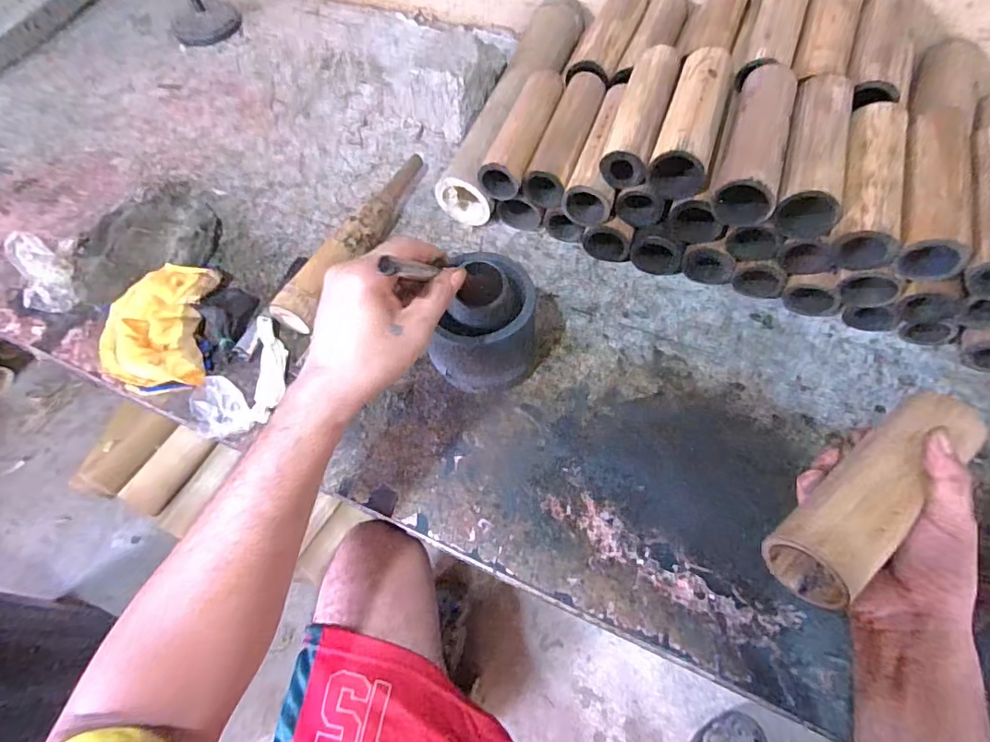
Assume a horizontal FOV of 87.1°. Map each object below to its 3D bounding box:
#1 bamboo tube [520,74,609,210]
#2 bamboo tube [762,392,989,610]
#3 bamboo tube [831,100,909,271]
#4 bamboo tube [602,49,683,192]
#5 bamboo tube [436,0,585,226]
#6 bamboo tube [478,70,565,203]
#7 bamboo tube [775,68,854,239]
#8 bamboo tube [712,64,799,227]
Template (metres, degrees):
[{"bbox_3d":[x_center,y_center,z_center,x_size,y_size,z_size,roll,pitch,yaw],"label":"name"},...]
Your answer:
[{"bbox_3d":[0.086,-0.271,0.614,0.052,0.052,0.180,17,62,12],"label":"bamboo tube"},{"bbox_3d":[0.259,0.077,0.352,0.179,0.049,0.053,-38,68,-15],"label":"bamboo tube"},{"bbox_3d":[0.360,-0.181,0.505,0.053,0.061,0.174,15,62,11],"label":"bamboo tube"},{"bbox_3d":[0.159,-0.276,0.559,0.049,0.048,0.179,17,62,12],"label":"bamboo tube"},{"bbox_3d":[0.030,-0.365,0.704,0.078,0.085,0.389,19,64,13],"label":"bamboo tube"},{"bbox_3d":[0.038,-0.284,0.620,0.053,0.047,0.187,18,62,13],"label":"bamboo tube"},{"bbox_3d":[0.314,-0.215,0.515,0.058,0.060,0.172,17,62,12],"label":"bamboo tube"},{"bbox_3d":[0.260,-0.227,0.523,0.058,0.065,0.176,15,62,11],"label":"bamboo tube"}]

